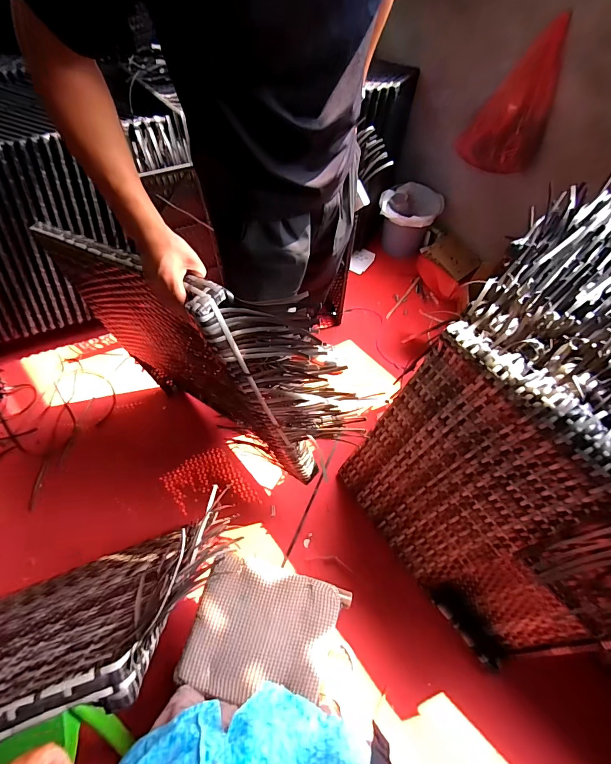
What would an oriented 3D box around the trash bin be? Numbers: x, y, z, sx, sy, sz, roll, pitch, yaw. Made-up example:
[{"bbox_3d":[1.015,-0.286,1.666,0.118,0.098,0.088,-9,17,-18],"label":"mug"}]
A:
[{"bbox_3d":[0.450,-0.699,1.673,0.234,0.267,0.248,25,64,13],"label":"trash bin"}]

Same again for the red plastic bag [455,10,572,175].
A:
[{"bbox_3d":[0.674,-0.901,1.208,0.094,0.375,0.280,-34,67,-18],"label":"red plastic bag"}]

